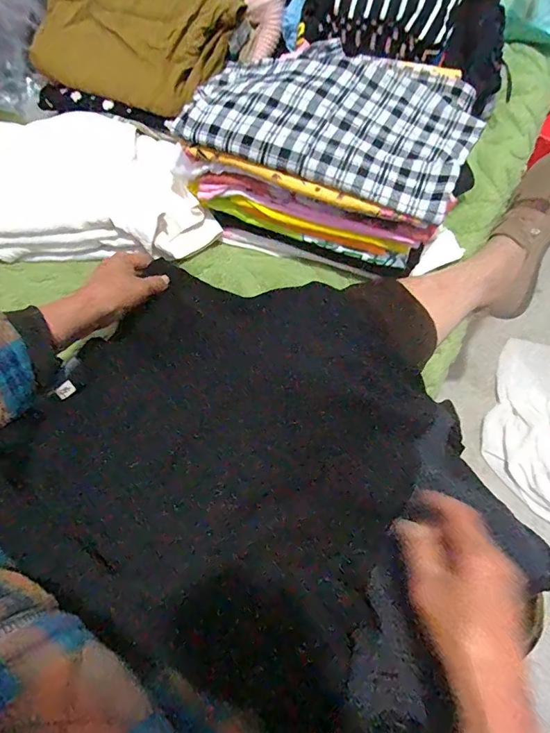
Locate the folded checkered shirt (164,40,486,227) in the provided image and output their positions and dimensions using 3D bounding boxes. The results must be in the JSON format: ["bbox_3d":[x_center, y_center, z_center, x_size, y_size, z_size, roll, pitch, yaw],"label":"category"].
[{"bbox_3d":[0.060,-0.272,0.455,0.297,0.030,0.176,21,71,9],"label":"folded checkered shirt"}]

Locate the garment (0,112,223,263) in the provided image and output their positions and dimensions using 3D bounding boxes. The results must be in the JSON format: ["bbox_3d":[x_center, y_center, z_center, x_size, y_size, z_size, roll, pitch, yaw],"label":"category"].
[{"bbox_3d":[-0.243,-0.237,0.556,0.341,0.082,0.190,6,70,3],"label":"garment"}]

